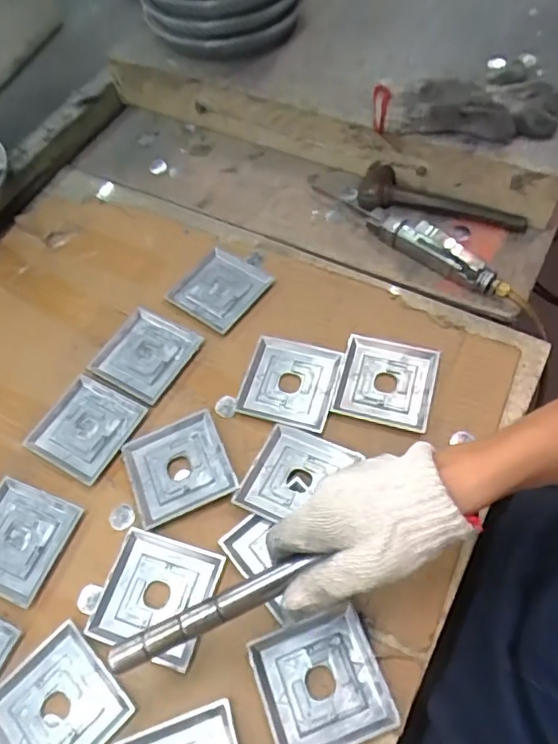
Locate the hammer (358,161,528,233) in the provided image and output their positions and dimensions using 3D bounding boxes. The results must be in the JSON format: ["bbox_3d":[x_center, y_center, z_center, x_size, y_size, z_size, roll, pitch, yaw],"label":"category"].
[{"bbox_3d":[0.190,-0.205,0.657,0.194,0.034,0.059,13,62,13],"label":"hammer"}]

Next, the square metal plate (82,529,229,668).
[{"bbox_3d":[-0.101,0.184,0.461,0.090,0.008,0.089,13,62,13],"label":"square metal plate"}]

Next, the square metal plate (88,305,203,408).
[{"bbox_3d":[-0.140,-0.021,0.590,0.094,0.008,0.093,29,67,20],"label":"square metal plate"}]

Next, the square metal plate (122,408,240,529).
[{"bbox_3d":[-0.093,0.087,0.515,0.090,0.010,0.087,-22,60,-7],"label":"square metal plate"}]

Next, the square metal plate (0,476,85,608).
[{"bbox_3d":[-0.236,0.150,0.502,0.093,0.005,0.090,17,63,15],"label":"square metal plate"}]

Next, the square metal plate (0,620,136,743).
[{"bbox_3d":[-0.172,0.258,0.425,0.089,0.005,0.091,39,70,24],"label":"square metal plate"}]

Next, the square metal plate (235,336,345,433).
[{"bbox_3d":[0.011,0.011,0.552,0.089,0.018,0.085,13,62,13],"label":"square metal plate"}]

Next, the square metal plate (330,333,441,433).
[{"bbox_3d":[0.104,0.008,0.539,0.089,0.010,0.086,12,62,12],"label":"square metal plate"}]

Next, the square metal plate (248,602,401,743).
[{"bbox_3d":[0.032,0.234,0.421,0.089,0.006,0.089,-20,60,-6],"label":"square metal plate"}]

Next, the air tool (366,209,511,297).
[{"bbox_3d":[0.169,-0.133,0.608,0.031,0.037,0.173,-40,64,-16],"label":"air tool"}]

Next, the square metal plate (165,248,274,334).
[{"bbox_3d":[-0.067,-0.095,0.626,0.091,0.010,0.089,34,68,22],"label":"square metal plate"}]

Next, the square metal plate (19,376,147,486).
[{"bbox_3d":[-0.192,0.054,0.554,0.092,0.007,0.090,26,66,19],"label":"square metal plate"}]

